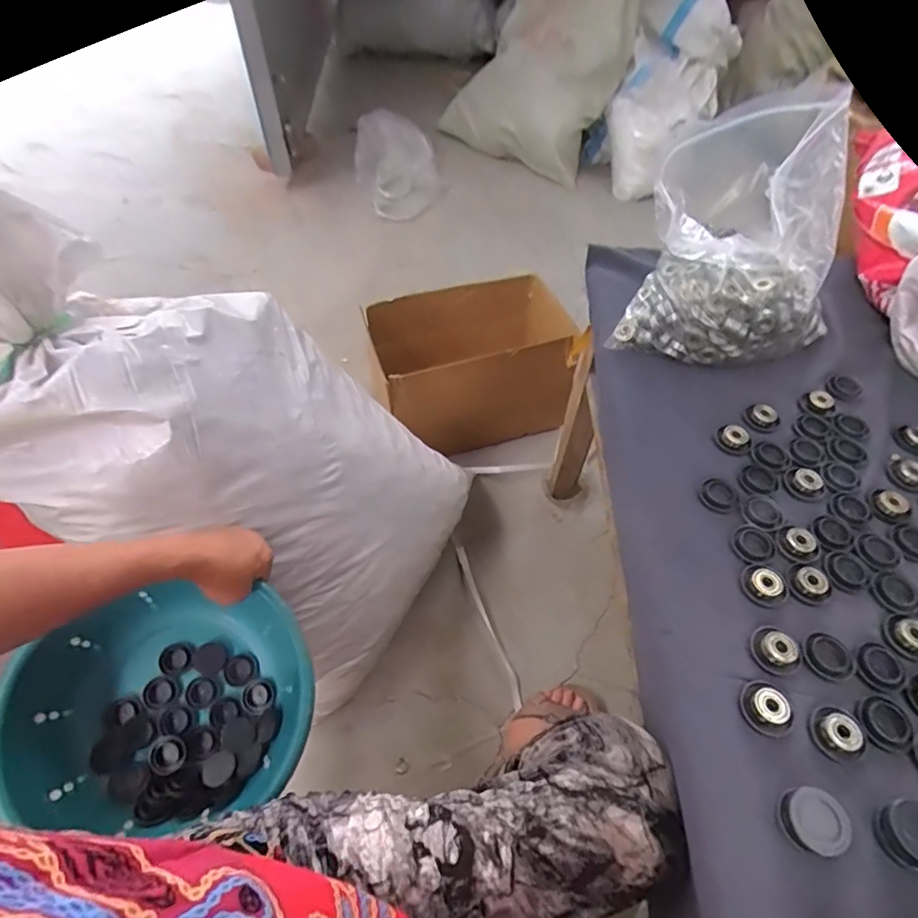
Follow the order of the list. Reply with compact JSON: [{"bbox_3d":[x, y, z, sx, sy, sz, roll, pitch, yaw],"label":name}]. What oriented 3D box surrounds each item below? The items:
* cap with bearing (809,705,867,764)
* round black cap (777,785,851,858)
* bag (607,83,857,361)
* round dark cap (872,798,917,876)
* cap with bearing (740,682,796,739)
[{"bbox_3d":[0.245,0.176,0.342,0.030,0.009,0.031,0,54,0],"label":"cap with bearing"},{"bbox_3d":[0.208,0.213,0.312,0.030,0.020,0.033,0,54,0],"label":"round black cap"},{"bbox_3d":[0.290,-0.203,0.516,0.178,0.173,0.200,30,60,20],"label":"bag"},{"bbox_3d":[0.262,0.218,0.306,0.030,0.023,0.034,1,54,0],"label":"round dark cap"},{"bbox_3d":[0.204,0.164,0.350,0.028,0.011,0.032,7,55,5],"label":"cap with bearing"}]

